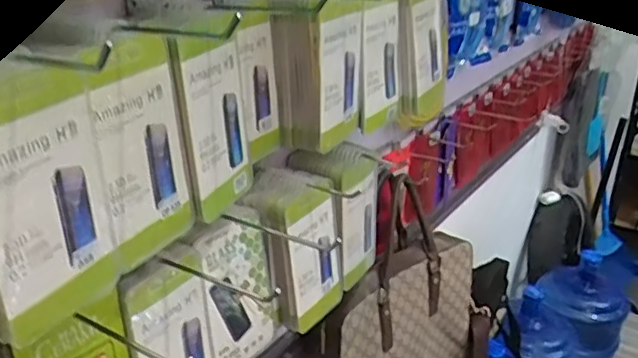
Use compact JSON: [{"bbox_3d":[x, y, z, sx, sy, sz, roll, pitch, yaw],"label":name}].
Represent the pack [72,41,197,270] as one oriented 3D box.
[{"bbox_3d":[-0.128,-0.018,0.458,0.012,0.162,0.097,9,27,25],"label":"pack"}]

